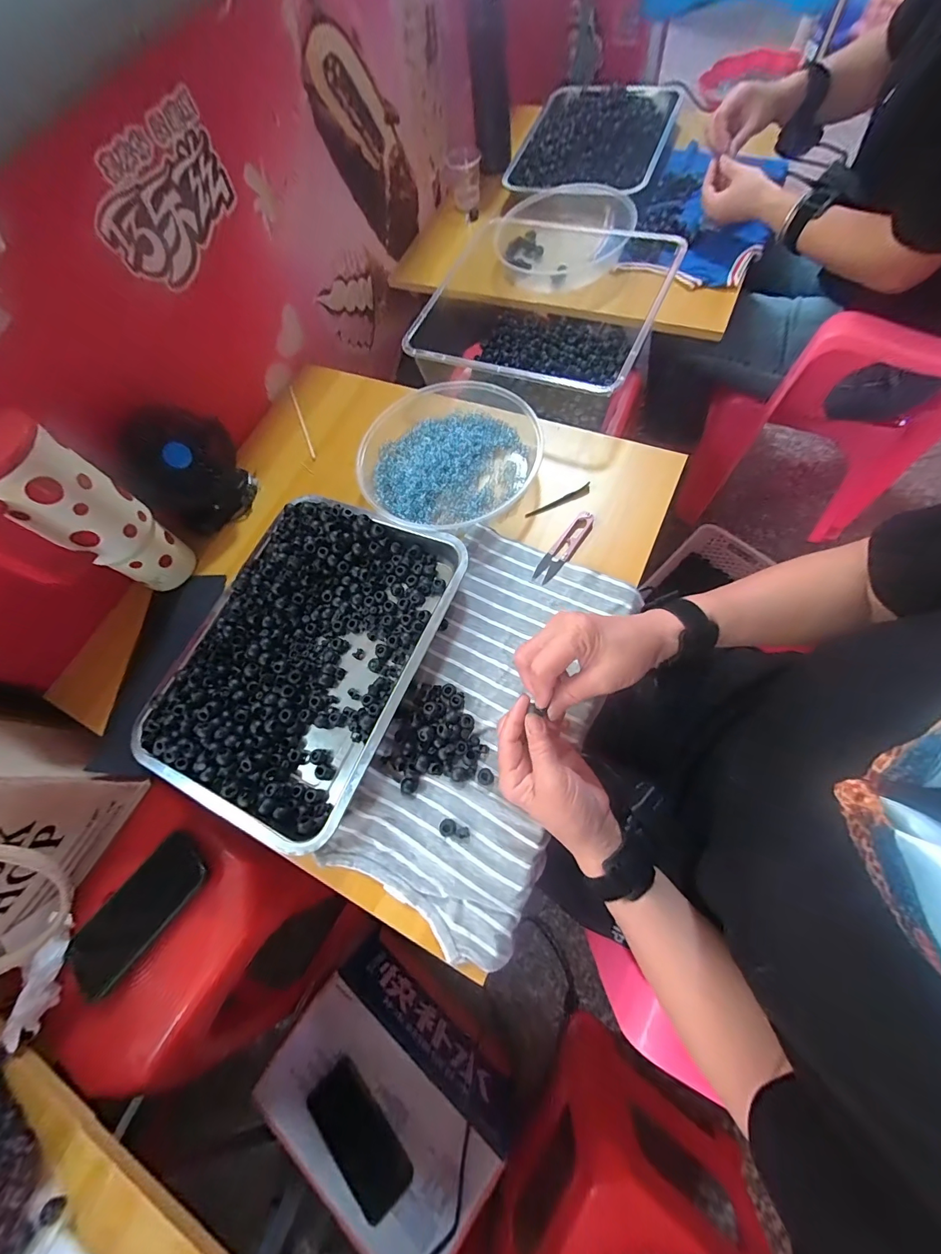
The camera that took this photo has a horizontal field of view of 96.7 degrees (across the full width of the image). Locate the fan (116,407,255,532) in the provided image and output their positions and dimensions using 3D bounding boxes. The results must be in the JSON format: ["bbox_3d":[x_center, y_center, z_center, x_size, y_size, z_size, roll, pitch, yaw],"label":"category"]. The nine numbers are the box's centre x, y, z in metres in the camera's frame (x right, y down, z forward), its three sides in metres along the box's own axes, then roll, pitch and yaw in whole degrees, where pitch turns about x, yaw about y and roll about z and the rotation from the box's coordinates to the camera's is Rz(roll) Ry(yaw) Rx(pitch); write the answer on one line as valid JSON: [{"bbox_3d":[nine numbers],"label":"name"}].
[{"bbox_3d":[-0.346,-0.194,0.521,0.120,0.133,0.065,-34,68,-5],"label":"fan"}]

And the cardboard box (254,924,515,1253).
[{"bbox_3d":[-0.122,0.710,0.646,0.325,0.149,0.223,34,77,18],"label":"cardboard box"}]

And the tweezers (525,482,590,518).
[{"bbox_3d":[0.108,-0.155,0.508,0.088,0.009,0.011,-24,74,-6],"label":"tweezers"}]

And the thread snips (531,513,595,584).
[{"bbox_3d":[0.109,-0.092,0.482,0.026,0.010,0.100,35,77,11],"label":"thread snips"}]

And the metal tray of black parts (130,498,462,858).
[{"bbox_3d":[-0.176,0.021,0.445,0.245,0.032,0.340,23,75,8],"label":"metal tray of black parts"}]

